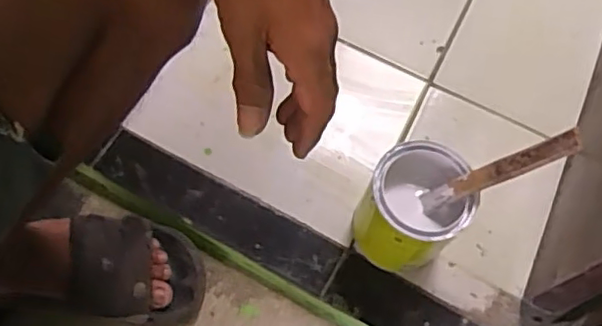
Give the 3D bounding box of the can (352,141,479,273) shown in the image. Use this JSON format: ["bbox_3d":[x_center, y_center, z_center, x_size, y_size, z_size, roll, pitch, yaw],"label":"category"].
[{"bbox_3d":[0.118,0.050,0.642,0.099,0.119,0.109,42,69,13],"label":"can"}]

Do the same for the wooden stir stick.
[{"bbox_3d":[0.182,0.011,0.575,0.009,0.169,0.022,6,64,-42],"label":"wooden stir stick"}]

